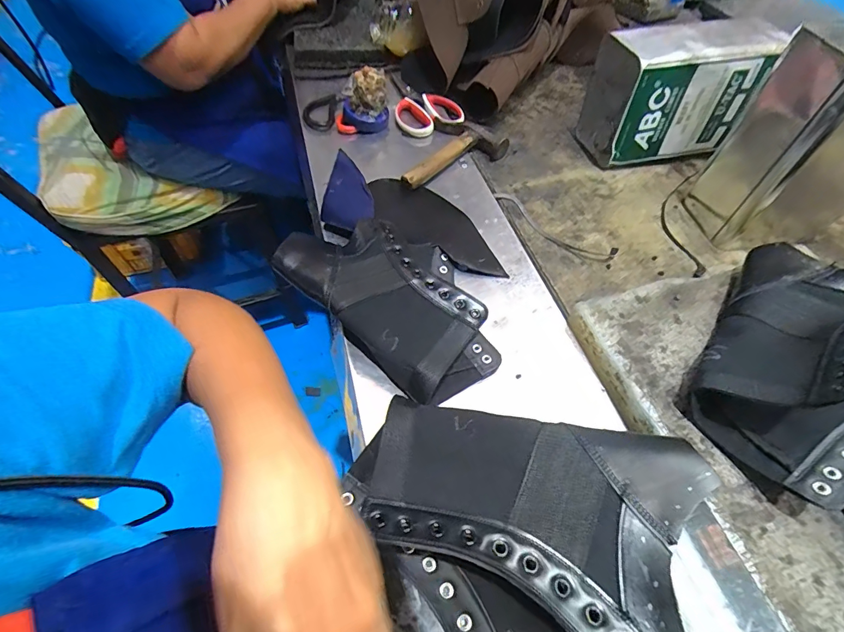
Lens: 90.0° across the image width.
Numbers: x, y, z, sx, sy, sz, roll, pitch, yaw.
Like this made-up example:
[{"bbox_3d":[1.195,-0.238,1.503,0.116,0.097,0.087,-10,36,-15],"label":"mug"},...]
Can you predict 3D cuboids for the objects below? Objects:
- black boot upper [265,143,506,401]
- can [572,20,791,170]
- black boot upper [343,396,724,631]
[{"bbox_3d":[-0.008,-0.065,0.485,0.284,0.083,0.250,37,62,22],"label":"black boot upper"},{"bbox_3d":[0.348,-0.321,0.611,0.181,0.153,0.119,-9,56,-7],"label":"can"},{"bbox_3d":[0.065,0.187,0.266,0.250,0.086,0.239,10,55,6],"label":"black boot upper"}]

